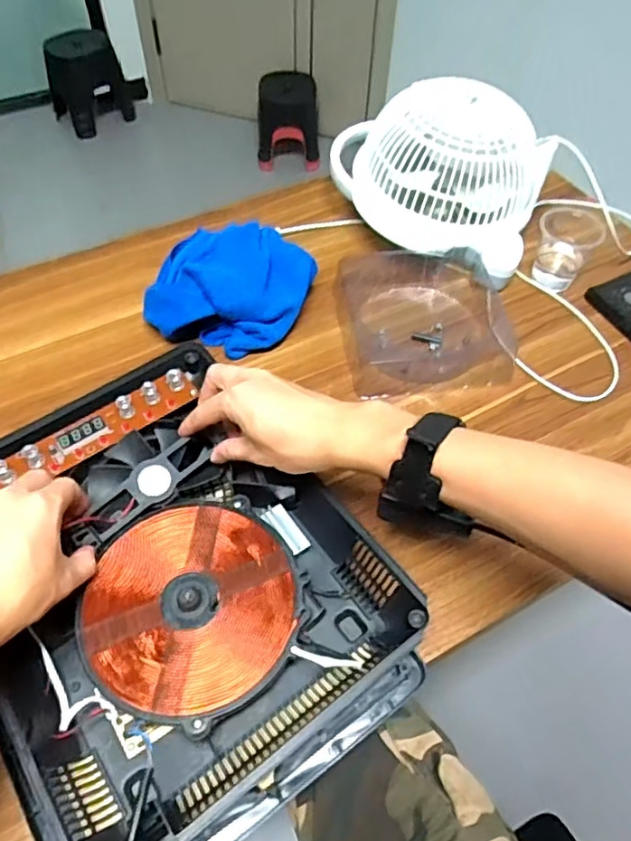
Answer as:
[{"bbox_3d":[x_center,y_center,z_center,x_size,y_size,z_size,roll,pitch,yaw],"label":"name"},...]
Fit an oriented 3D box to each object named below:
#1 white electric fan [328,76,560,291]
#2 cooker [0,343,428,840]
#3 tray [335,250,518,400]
[{"bbox_3d":[0.139,-0.295,0.742,0.262,0.150,0.184,21,54,12],"label":"white electric fan"},{"bbox_3d":[-0.118,0.122,0.480,0.275,0.069,0.345,-29,60,-23],"label":"cooker"},{"bbox_3d":[0.120,-0.116,0.679,0.183,0.041,0.195,-4,53,-7],"label":"tray"}]

